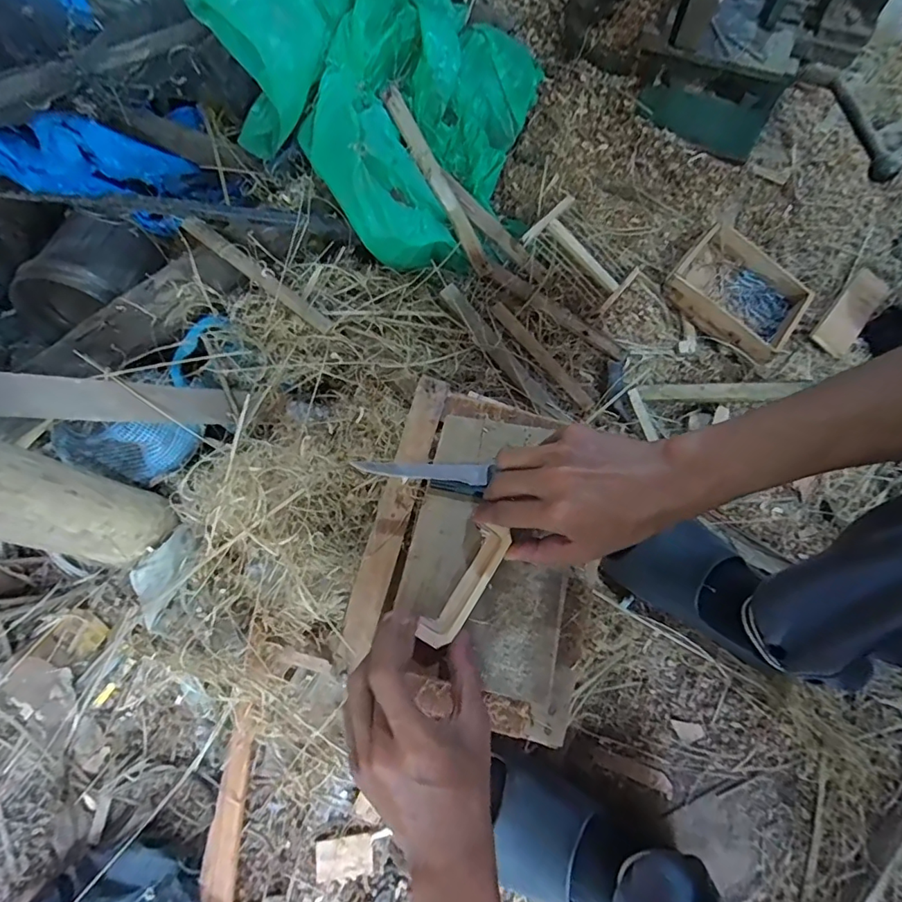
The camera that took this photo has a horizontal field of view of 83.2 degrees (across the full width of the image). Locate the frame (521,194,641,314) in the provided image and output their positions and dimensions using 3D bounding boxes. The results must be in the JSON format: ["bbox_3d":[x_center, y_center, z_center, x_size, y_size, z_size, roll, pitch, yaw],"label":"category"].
[{"bbox_3d":[0.167,-0.247,0.641,0.134,0.018,0.088,43,78,-7],"label":"frame"}]

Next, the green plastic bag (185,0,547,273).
[{"bbox_3d":[-0.042,-0.410,0.592,0.283,0.205,0.325,37,77,12],"label":"green plastic bag"}]

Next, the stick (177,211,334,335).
[{"bbox_3d":[-0.218,-0.200,0.574,0.200,0.013,0.020,37,77,-2],"label":"stick"}]

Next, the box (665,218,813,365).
[{"bbox_3d":[0.367,-0.201,0.651,0.162,0.049,0.130,36,77,12],"label":"box"}]

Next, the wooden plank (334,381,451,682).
[{"bbox_3d":[-0.047,0.052,0.436,0.028,0.013,0.252,14,74,6],"label":"wooden plank"}]

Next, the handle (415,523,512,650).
[{"bbox_3d":[0.011,0.095,0.362,0.025,0.013,0.093,33,74,11],"label":"handle"}]

